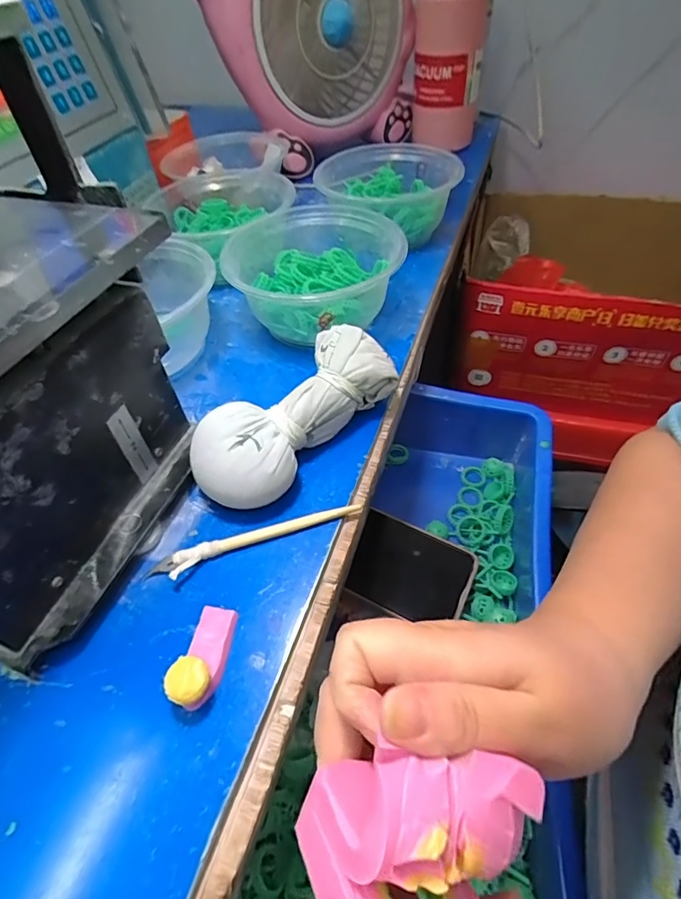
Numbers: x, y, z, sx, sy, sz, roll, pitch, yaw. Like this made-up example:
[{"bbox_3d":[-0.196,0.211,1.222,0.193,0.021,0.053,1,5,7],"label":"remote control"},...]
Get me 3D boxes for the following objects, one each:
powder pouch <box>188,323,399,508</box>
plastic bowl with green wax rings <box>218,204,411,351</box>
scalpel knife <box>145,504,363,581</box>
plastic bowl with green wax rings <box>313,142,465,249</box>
[{"bbox_3d":[-0.026,-0.020,0.289,0.056,0.045,0.138,31,58,27],"label":"powder pouch"},{"bbox_3d":[-0.024,-0.136,0.375,0.125,0.062,0.116,-2,50,3],"label":"plastic bowl with green wax rings"},{"bbox_3d":[-0.045,0.048,0.258,0.116,0.008,0.014,-19,51,-11],"label":"scalpel knife"},{"bbox_3d":[0.042,-0.246,0.455,0.128,0.052,0.130,-2,50,3],"label":"plastic bowl with green wax rings"}]

